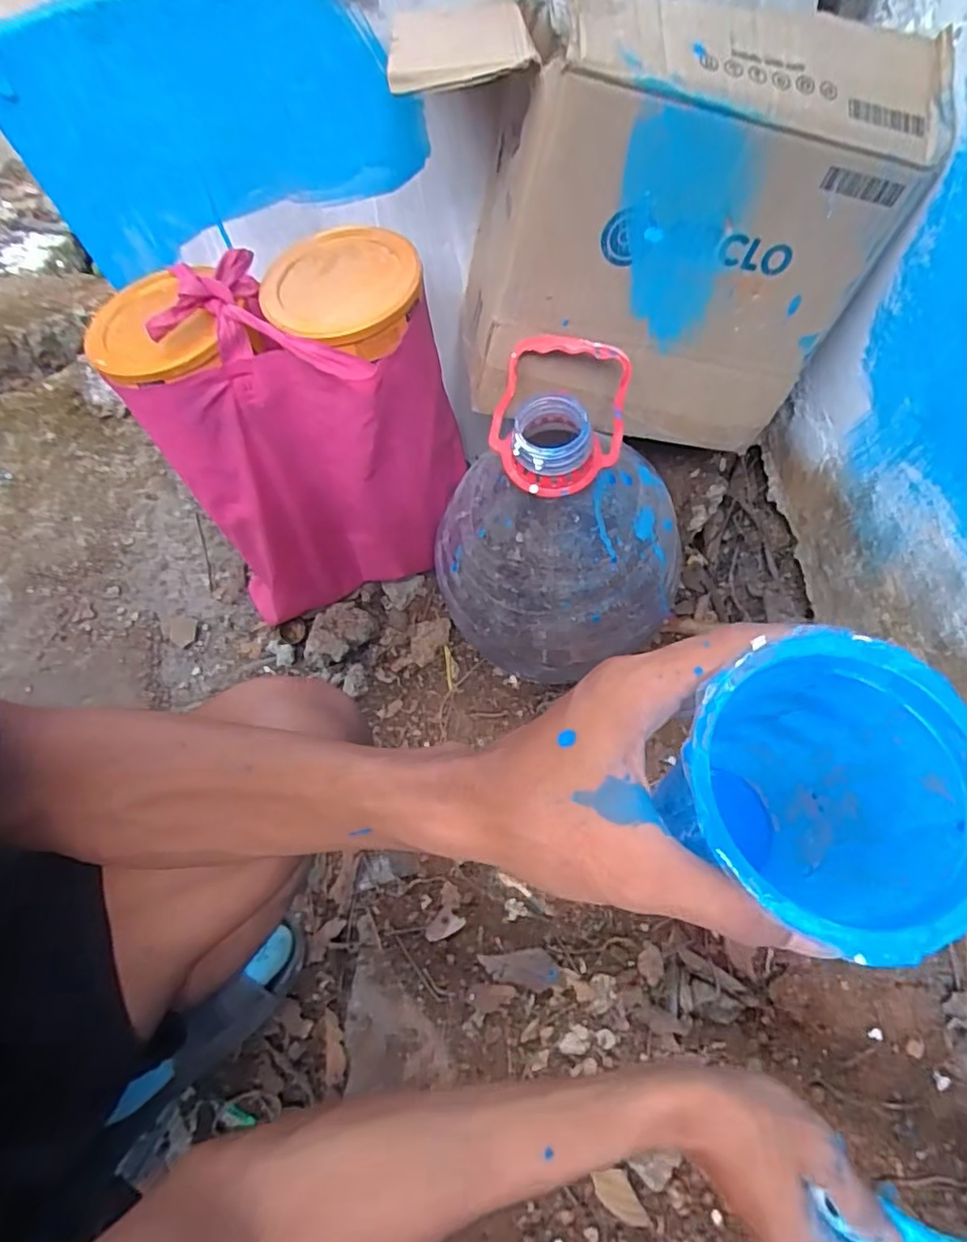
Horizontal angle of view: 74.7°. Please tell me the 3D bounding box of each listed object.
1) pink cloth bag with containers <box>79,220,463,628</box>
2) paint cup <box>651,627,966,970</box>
[{"bbox_3d":[-0.163,-0.166,0.623,0.270,0.326,0.157,-13,63,-3],"label":"pink cloth bag with containers"},{"bbox_3d":[0.111,0.070,0.232,0.089,0.106,0.088,-1,62,3],"label":"paint cup"}]

